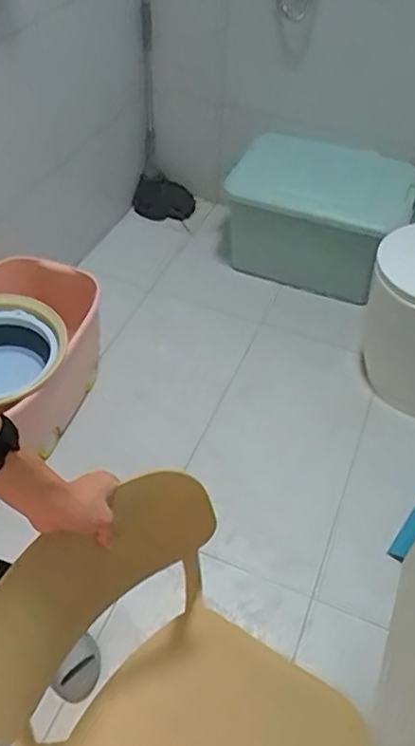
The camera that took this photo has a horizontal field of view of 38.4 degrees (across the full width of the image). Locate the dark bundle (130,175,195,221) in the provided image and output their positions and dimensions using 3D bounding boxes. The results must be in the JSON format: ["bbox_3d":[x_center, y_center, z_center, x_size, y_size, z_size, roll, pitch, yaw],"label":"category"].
[{"bbox_3d":[-0.147,-0.549,1.915,0.230,0.106,0.119,30,54,22],"label":"dark bundle"}]

